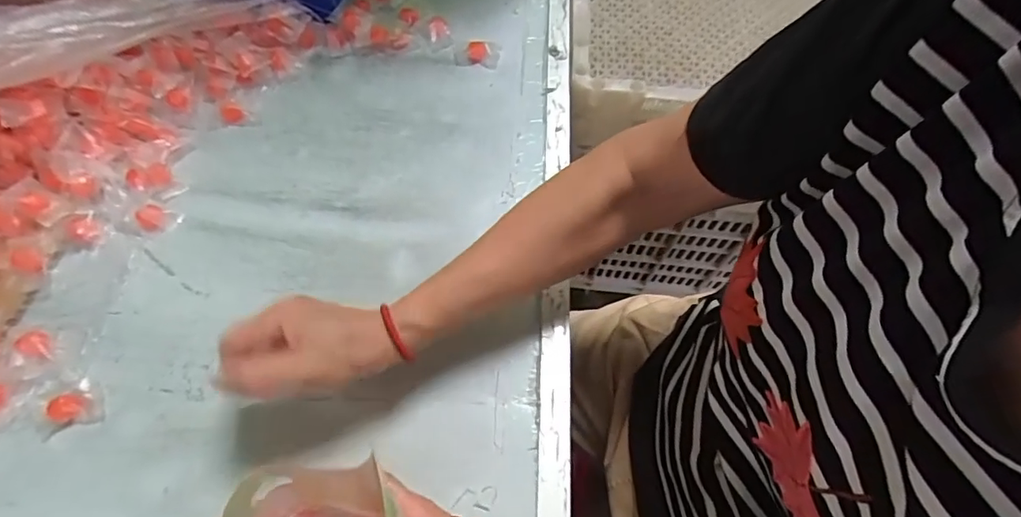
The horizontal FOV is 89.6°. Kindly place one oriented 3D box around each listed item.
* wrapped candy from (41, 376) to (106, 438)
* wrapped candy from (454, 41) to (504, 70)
[{"bbox_3d":[-0.342,0.113,0.398,0.039,0.019,0.033,-15,62,-7],"label":"wrapped candy"},{"bbox_3d":[-0.039,-0.232,0.576,0.053,0.018,0.027,10,62,6],"label":"wrapped candy"}]

